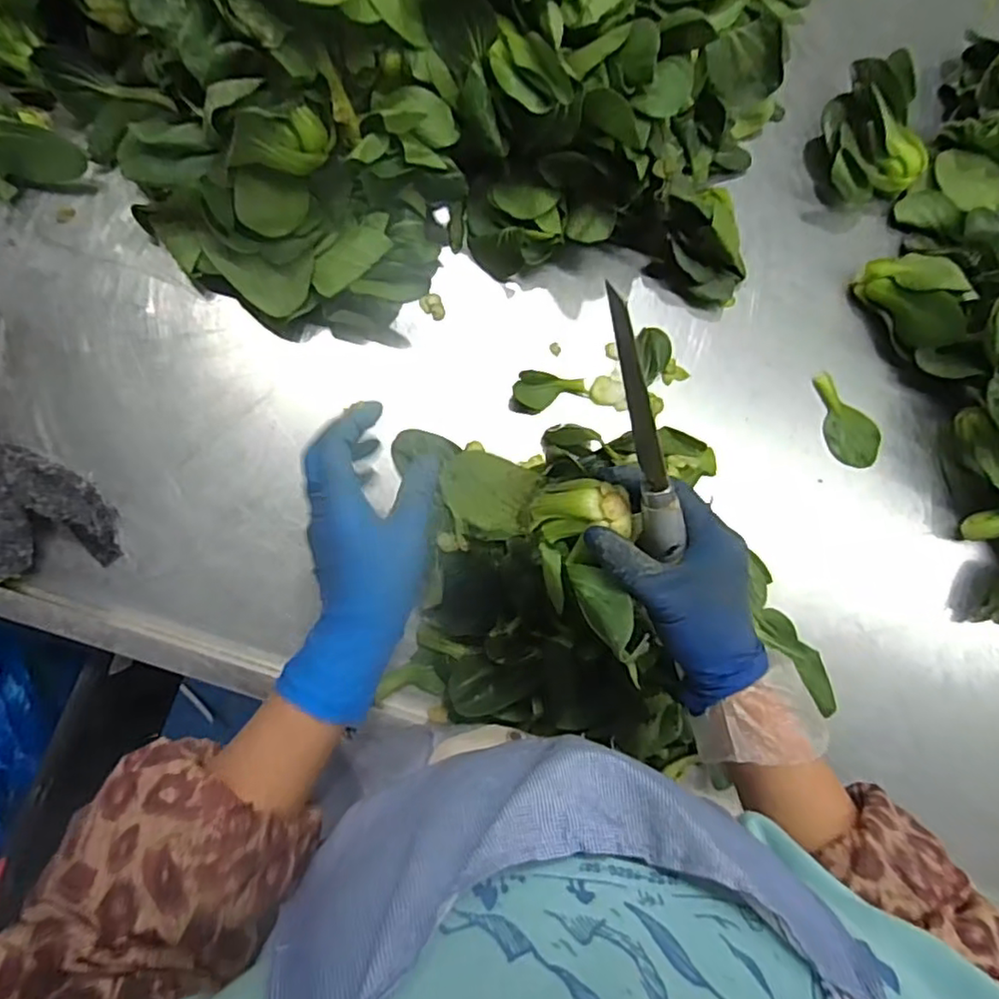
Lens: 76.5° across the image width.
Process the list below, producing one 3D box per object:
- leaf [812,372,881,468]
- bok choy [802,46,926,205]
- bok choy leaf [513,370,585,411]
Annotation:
[{"bbox_3d":[0.311,-0.072,0.569,0.044,0.005,0.090,-21,88,-9],"label":"leaf"},{"bbox_3d":[0.336,-0.341,0.577,0.100,0.050,0.139,-2,85,-7],"label":"bok choy"},{"bbox_3d":[0.041,-0.089,0.533,0.059,0.021,0.030,5,84,-7],"label":"bok choy leaf"}]

